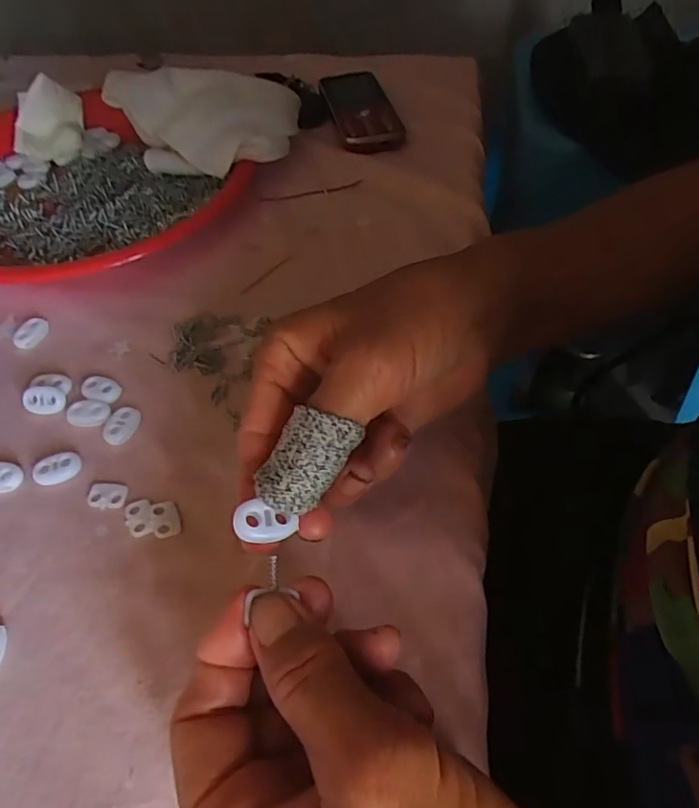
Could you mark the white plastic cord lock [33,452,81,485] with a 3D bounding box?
[{"bbox_3d":[-0.145,0.032,0.273,0.022,0.006,0.014,-15,54,-10],"label":"white plastic cord lock"}]

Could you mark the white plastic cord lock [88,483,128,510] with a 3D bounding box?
[{"bbox_3d":[-0.117,0.043,0.264,0.019,0.004,0.013,8,53,7],"label":"white plastic cord lock"}]

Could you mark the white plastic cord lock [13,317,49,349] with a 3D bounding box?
[{"bbox_3d":[-0.191,-0.043,0.331,0.016,0.006,0.022,33,60,23],"label":"white plastic cord lock"}]

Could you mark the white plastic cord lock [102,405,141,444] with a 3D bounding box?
[{"bbox_3d":[-0.120,0.011,0.288,0.017,0.005,0.022,10,54,9],"label":"white plastic cord lock"}]

